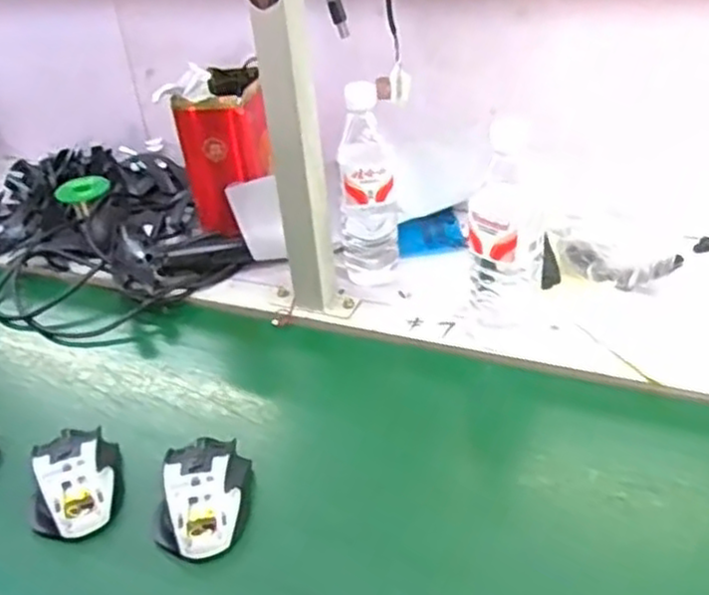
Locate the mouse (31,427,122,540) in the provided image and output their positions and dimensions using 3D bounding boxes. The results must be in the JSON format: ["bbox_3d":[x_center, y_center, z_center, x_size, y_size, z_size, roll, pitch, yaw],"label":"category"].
[{"bbox_3d":[-0.237,0.154,0.637,0.074,0.039,0.106,-10,34,-7],"label":"mouse"}]

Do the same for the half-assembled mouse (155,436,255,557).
[{"bbox_3d":[-0.123,0.159,0.608,0.075,0.034,0.102,-6,33,-2],"label":"half-assembled mouse"}]

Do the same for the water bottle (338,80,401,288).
[{"bbox_3d":[0.013,-0.114,0.826,0.068,0.237,0.061,-4,33,2],"label":"water bottle"}]

